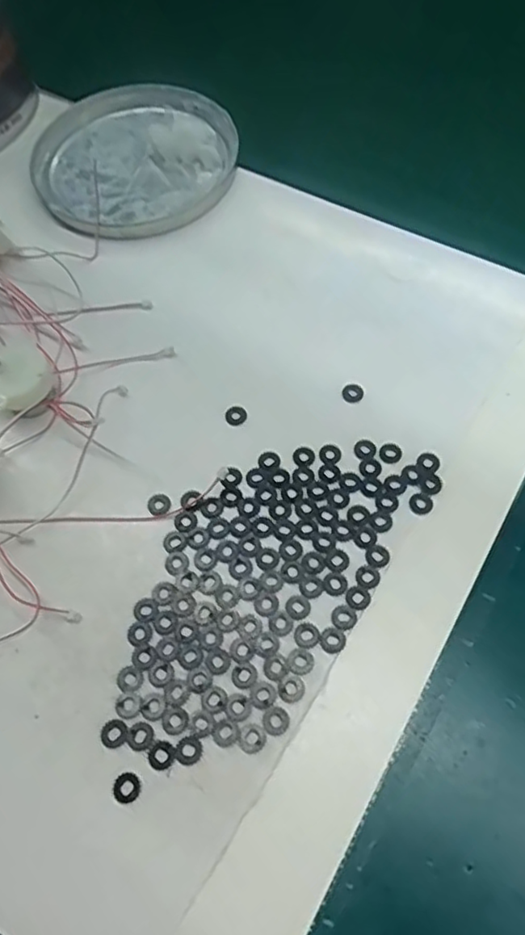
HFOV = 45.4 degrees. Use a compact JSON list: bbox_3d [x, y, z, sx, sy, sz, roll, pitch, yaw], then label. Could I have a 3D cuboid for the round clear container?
[{"bbox_3d":[-0.083,-0.206,0.412,0.127,0.015,0.142,-12,64,-4],"label":"round clear container"}]

